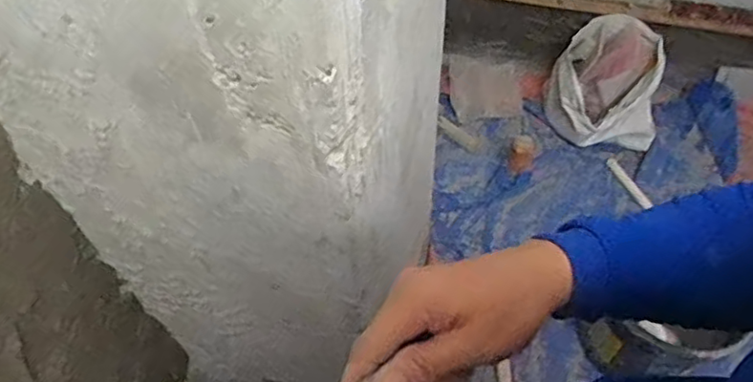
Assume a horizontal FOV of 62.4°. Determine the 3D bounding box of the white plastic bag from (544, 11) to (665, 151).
[{"bbox_3d":[0.677,-0.304,1.811,0.326,0.291,0.259,20,59,14],"label":"white plastic bag"}]

